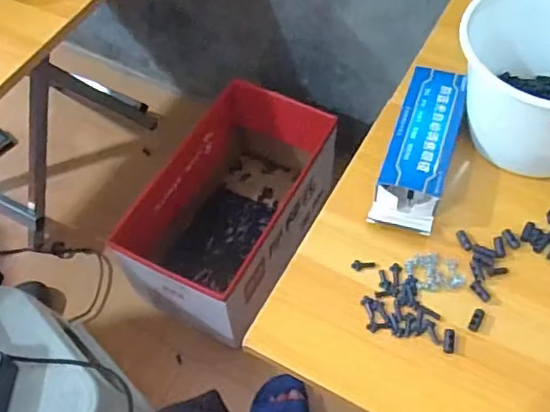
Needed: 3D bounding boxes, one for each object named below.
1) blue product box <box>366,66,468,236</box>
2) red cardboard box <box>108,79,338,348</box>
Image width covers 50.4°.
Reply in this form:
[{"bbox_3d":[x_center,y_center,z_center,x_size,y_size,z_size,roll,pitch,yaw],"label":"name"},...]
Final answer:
[{"bbox_3d":[0.138,-0.057,0.550,0.056,0.038,0.173,17,59,11],"label":"blue product box"},{"bbox_3d":[-0.064,0.005,1.029,0.225,0.218,0.413,25,61,15],"label":"red cardboard box"}]

